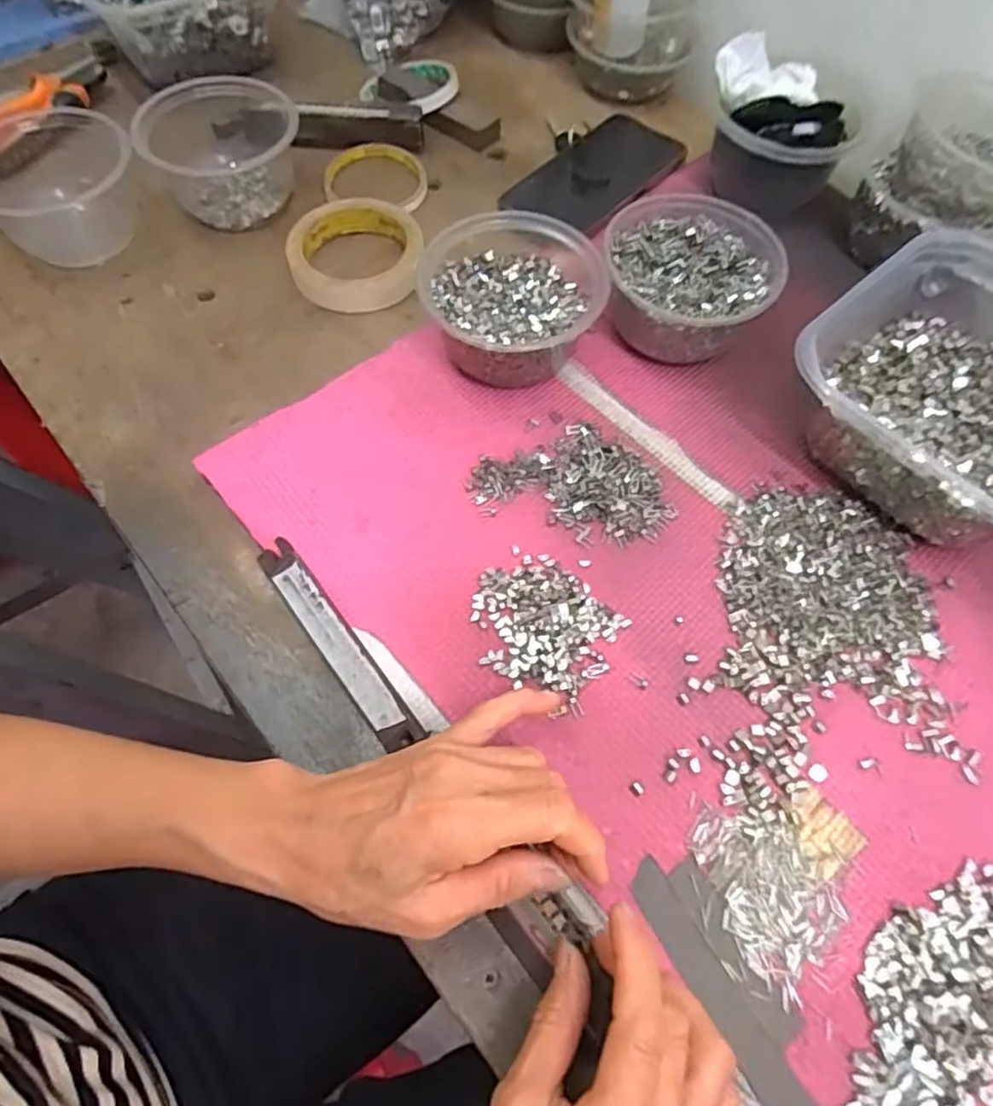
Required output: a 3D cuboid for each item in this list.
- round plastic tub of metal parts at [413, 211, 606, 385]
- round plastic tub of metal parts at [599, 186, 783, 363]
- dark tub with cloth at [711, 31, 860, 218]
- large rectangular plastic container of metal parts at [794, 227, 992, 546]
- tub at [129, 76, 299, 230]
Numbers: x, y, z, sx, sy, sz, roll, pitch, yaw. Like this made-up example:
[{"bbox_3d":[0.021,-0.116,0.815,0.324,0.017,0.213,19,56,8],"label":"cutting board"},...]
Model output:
[{"bbox_3d":[0.012,-0.160,0.448,0.113,0.055,0.110,0,64,0],"label":"round plastic tub of metal parts"},{"bbox_3d":[0.128,-0.181,0.461,0.108,0.057,0.112,0,64,0],"label":"round plastic tub of metal parts"},{"bbox_3d":[0.206,-0.309,0.516,0.099,0.080,0.103,0,64,0],"label":"dark tub with cloth"},{"bbox_3d":[0.274,-0.089,0.404,0.154,0.073,0.167,-40,70,-17],"label":"large rectangular plastic container of metal parts"},{"bbox_3d":[-0.206,-0.306,0.523,0.116,0.054,0.100,-17,65,-8],"label":"tub"}]

